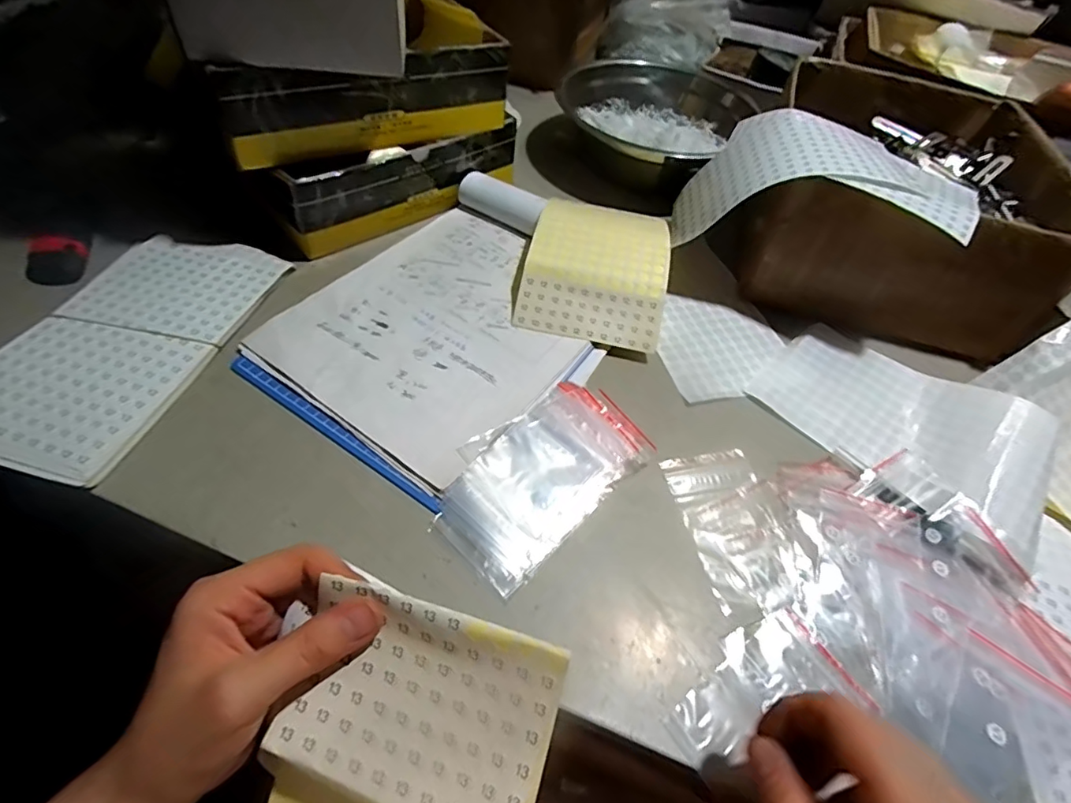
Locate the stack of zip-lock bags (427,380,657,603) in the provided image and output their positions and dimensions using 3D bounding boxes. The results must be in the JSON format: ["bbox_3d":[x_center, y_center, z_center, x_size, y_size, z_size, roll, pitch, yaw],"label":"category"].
[{"bbox_3d":[0.005,0.046,0.361,0.091,0.005,0.154,40,57,22],"label":"stack of zip-lock bags"}]

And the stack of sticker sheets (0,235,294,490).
[{"bbox_3d":[-0.305,-0.050,0.395,0.125,0.008,0.229,17,51,1],"label":"stack of sticker sheets"}]

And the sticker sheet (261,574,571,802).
[{"bbox_3d":[-0.059,0.161,0.237,0.120,0.019,0.132,15,85,14],"label":"sticker sheet"}]

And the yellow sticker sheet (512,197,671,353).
[{"bbox_3d":[0.054,-0.124,0.477,0.126,0.033,0.154,12,51,2],"label":"yellow sticker sheet"}]

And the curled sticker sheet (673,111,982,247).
[{"bbox_3d":[0.256,-0.189,0.490,0.226,0.101,0.160,20,53,7],"label":"curled sticker sheet"}]

